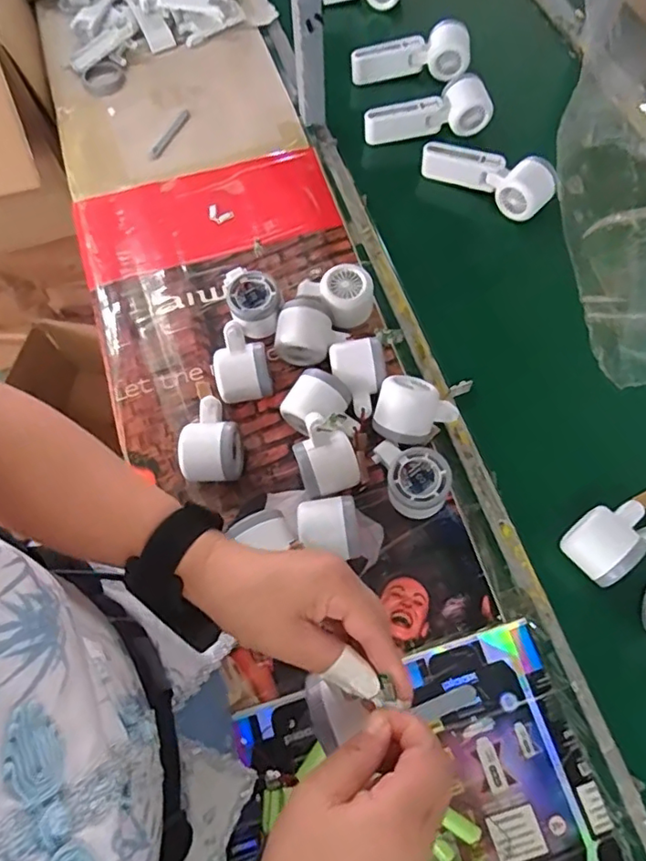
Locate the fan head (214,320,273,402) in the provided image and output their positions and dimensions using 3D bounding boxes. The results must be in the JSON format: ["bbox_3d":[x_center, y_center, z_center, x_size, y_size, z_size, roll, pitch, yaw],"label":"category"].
[{"bbox_3d":[-0.087,-0.069,0.611,0.057,0.067,0.070,-10,67,-3],"label":"fan head"}]

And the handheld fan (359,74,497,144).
[{"bbox_3d":[0.140,-0.425,0.776,0.168,0.055,0.041,-7,66,12],"label":"handheld fan"}]

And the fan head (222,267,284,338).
[{"bbox_3d":[-0.076,-0.137,0.644,0.059,0.054,0.066,-10,67,-2],"label":"fan head"}]

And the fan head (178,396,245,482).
[{"bbox_3d":[-0.112,0.015,0.580,0.057,0.054,0.078,-6,67,0],"label":"fan head"}]

